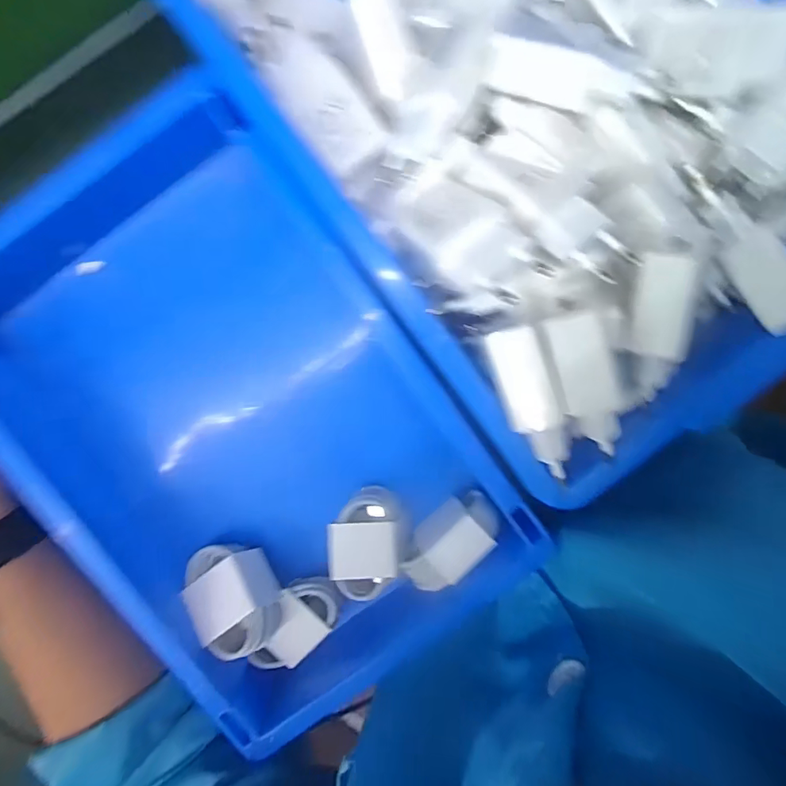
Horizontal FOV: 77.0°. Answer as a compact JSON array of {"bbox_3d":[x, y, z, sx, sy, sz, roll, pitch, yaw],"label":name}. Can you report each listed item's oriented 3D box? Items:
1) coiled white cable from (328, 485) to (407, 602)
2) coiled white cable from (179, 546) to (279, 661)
[{"bbox_3d":[-0.016,0.093,0.305,0.046,0.018,0.064,0,94,-4],"label":"coiled white cable"},{"bbox_3d":[-0.095,0.121,0.296,0.044,0.025,0.064,-37,71,6],"label":"coiled white cable"}]

